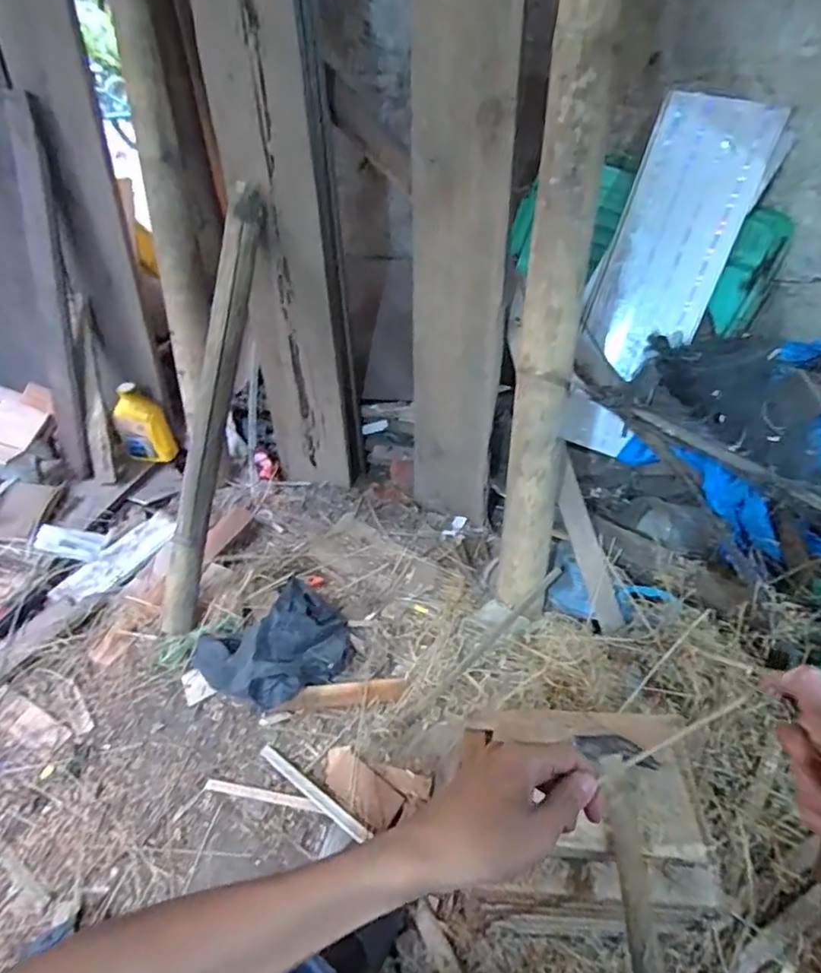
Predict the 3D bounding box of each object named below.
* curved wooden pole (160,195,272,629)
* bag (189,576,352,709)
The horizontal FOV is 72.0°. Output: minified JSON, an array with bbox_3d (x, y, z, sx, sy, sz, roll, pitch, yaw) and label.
[{"bbox_3d":[-0.355,-0.133,1.020,0.058,0.801,0.067,10,0,16],"label":"curved wooden pole"},{"bbox_3d":[-0.229,0.274,0.961,0.247,0.060,0.199,-23,43,-22],"label":"bag"}]

